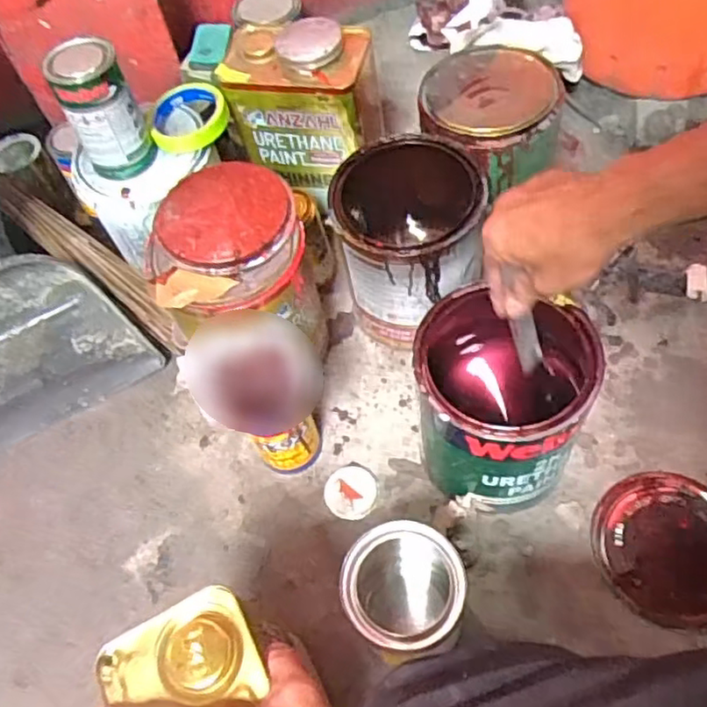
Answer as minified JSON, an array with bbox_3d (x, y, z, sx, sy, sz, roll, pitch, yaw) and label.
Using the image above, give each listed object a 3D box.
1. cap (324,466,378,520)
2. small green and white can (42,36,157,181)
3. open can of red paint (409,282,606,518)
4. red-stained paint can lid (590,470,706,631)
[{"bbox_3d":[-0.003,0.154,0.739,0.058,0.011,0.059,-1,59,2],"label":"cap"},{"bbox_3d":[-0.255,-0.247,0.675,0.071,0.134,0.061,-24,60,-7],"label":"small green and white can"},{"bbox_3d":[0.140,0.053,0.665,0.157,0.201,0.157,-3,59,6],"label":"open can of red paint"},{"bbox_3d":[0.327,0.198,0.676,0.151,0.017,0.150,-1,59,2],"label":"red-stained paint can lid"}]

